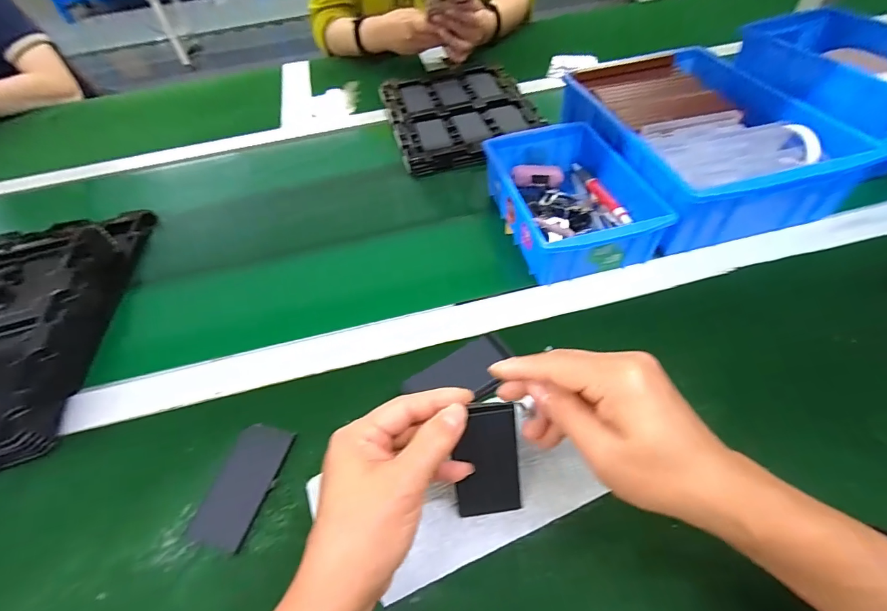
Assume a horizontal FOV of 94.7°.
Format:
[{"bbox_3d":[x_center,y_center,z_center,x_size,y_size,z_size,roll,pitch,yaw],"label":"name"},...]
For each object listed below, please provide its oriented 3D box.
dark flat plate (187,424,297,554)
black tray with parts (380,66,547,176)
[{"bbox_3d":[-0.152,0.134,0.310,0.044,0.008,0.085,9,52,13],"label":"dark flat plate"},{"bbox_3d":[0.024,-0.310,0.653,0.218,0.025,0.274,-14,51,-6],"label":"black tray with parts"}]

